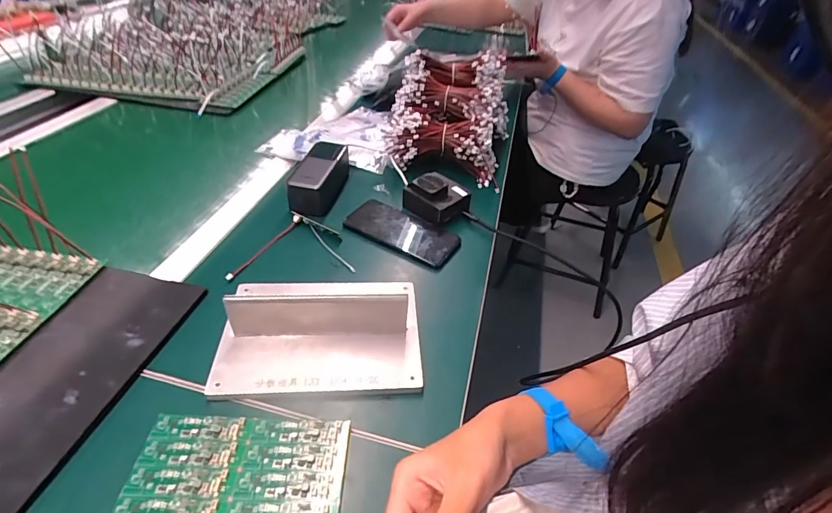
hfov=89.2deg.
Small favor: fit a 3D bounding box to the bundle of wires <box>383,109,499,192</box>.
[{"bbox_3d":[0.044,-0.186,0.700,0.202,0.081,0.074,12,41,4],"label":"bundle of wires"}]

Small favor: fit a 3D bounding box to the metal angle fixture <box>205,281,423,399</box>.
[{"bbox_3d":[-0.096,0.064,0.433,0.198,0.063,0.141,1,42,-7],"label":"metal angle fixture"}]

